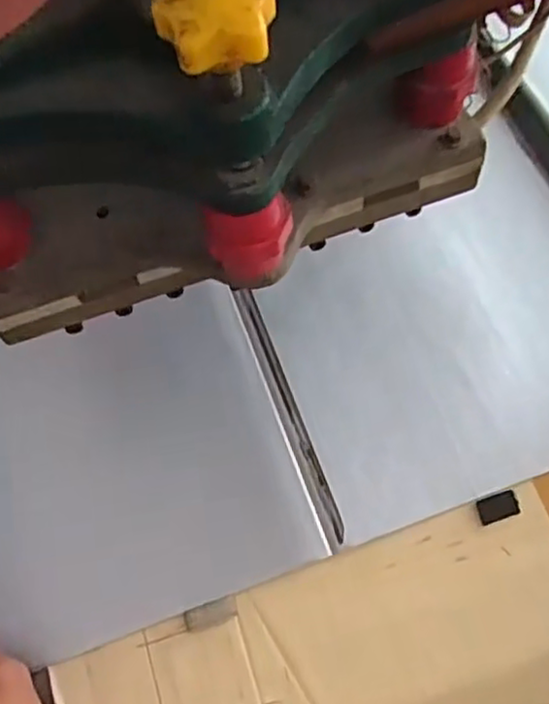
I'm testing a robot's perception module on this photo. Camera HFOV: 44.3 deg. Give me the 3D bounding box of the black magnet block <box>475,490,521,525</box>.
[{"bbox_3d":[0.126,0.087,0.379,0.023,0.004,0.014,-18,65,-4],"label":"black magnet block"}]

